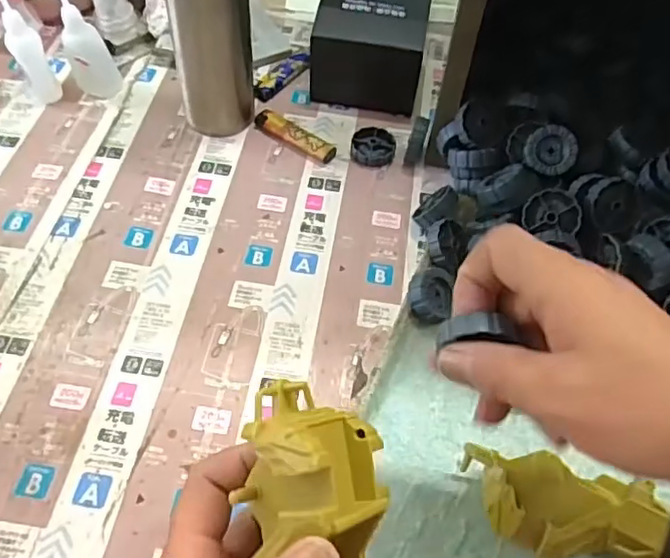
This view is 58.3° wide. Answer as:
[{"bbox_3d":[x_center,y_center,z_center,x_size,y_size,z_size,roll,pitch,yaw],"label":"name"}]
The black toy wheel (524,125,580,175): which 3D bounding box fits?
[{"bbox_3d":[0.162,-0.097,0.452,0.036,0.013,0.035,18,98,11],"label":"black toy wheel"}]

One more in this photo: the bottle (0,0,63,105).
[{"bbox_3d":[-0.270,-0.197,0.527,0.032,0.084,0.027,-28,62,-18],"label":"bottle"}]

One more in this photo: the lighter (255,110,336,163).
[{"bbox_3d":[-0.036,-0.126,0.531,0.080,0.009,0.020,31,61,18],"label":"lighter"}]

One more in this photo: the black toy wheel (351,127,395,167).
[{"bbox_3d":[0.034,-0.116,0.527,0.038,0.010,0.038,1,57,-1],"label":"black toy wheel"}]

